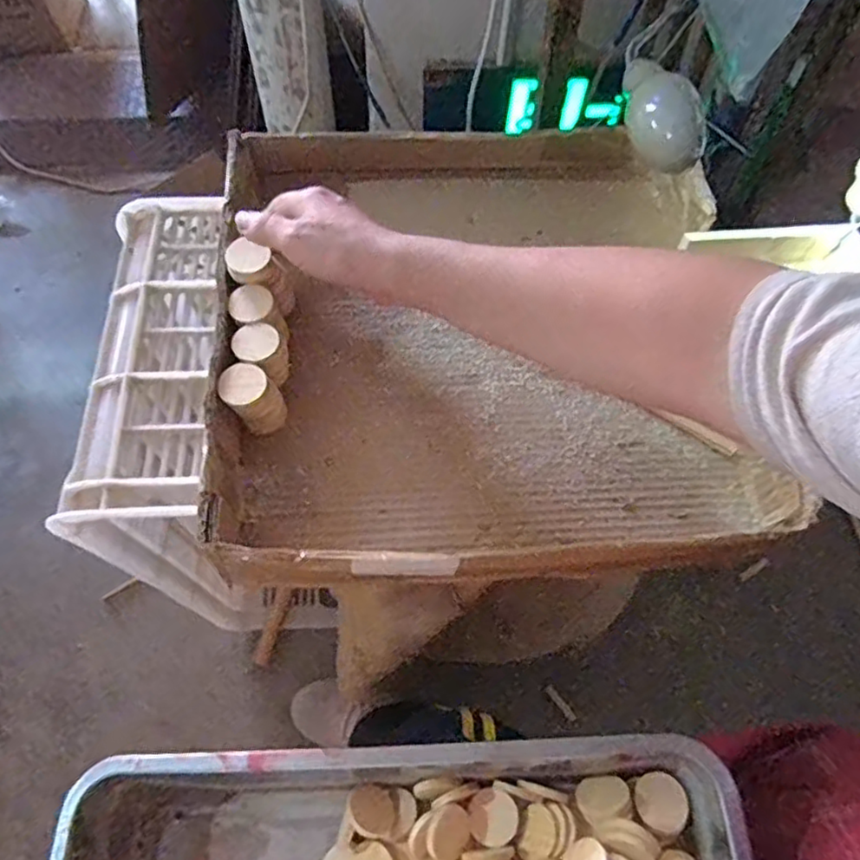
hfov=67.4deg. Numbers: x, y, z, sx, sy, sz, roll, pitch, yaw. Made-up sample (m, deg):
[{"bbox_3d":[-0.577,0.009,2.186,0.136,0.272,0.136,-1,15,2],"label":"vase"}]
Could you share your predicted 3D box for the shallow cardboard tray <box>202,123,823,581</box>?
[{"bbox_3d":[0.042,-0.083,0.533,0.401,0.073,0.405,-3,65,-4],"label":"shallow cardboard tray"}]

